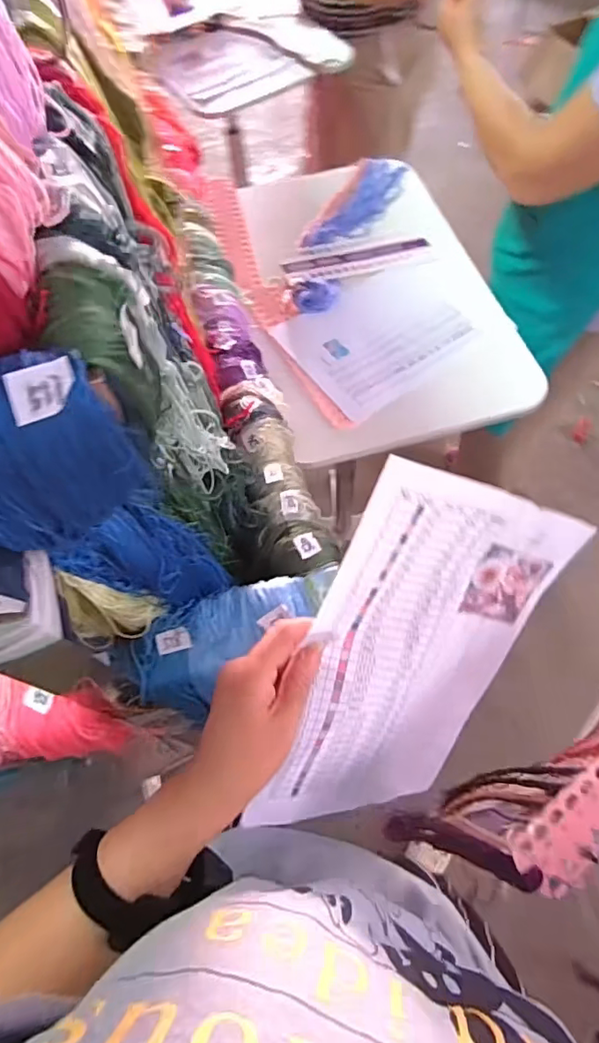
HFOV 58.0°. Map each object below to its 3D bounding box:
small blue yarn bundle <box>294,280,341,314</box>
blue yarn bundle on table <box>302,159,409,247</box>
[{"bbox_3d":[0.028,-0.337,0.806,0.069,0.013,0.054,-7,64,0],"label":"small blue yarn bundle"},{"bbox_3d":[0.100,-0.537,0.915,0.083,0.015,0.265,25,68,15],"label":"blue yarn bundle on table"}]

